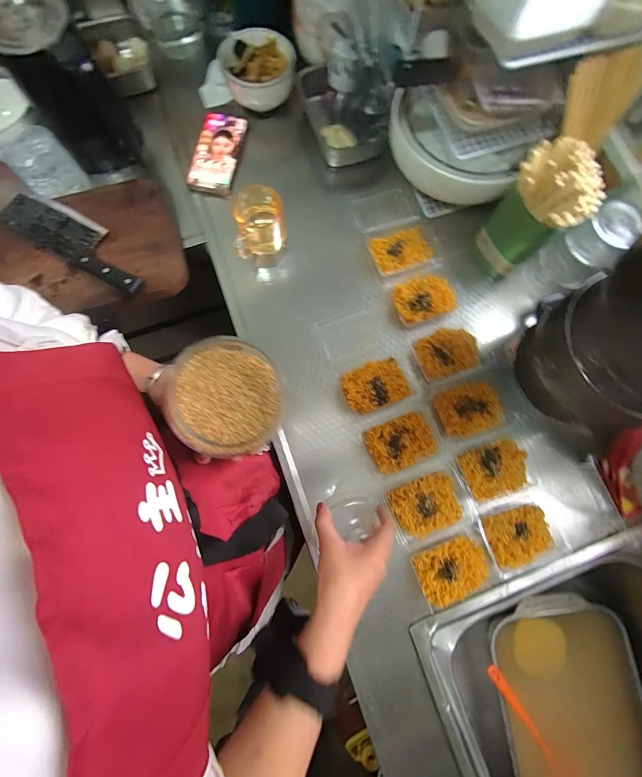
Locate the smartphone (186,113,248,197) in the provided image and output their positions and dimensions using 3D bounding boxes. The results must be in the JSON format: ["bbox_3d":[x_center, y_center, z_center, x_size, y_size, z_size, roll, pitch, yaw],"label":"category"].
[{"bbox_3d":[-0.188,-0.424,0.609,0.078,0.015,0.159,9,78,0],"label":"smartphone"}]

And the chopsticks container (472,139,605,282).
[{"bbox_3d":[0.312,-0.254,0.511,0.080,0.174,0.109,-32,81,-7],"label":"chopsticks container"}]

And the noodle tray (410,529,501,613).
[{"bbox_3d":[0.190,0.259,0.481,0.108,0.024,0.087,-22,80,-6],"label":"noodle tray"}]

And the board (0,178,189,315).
[{"bbox_3d":[-0.405,-0.218,0.551,0.342,0.021,0.221,-19,80,-5],"label":"board"}]

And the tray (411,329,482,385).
[{"bbox_3d":[0.200,-0.055,0.536,0.098,0.018,0.075,-18,80,-5],"label":"tray"}]

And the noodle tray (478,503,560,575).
[{"bbox_3d":[0.290,0.214,0.491,0.102,0.029,0.082,-18,80,-5],"label":"noodle tray"}]

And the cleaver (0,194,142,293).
[{"bbox_3d":[-0.393,-0.242,0.540,0.276,0.021,0.076,30,79,5],"label":"cleaver"}]

